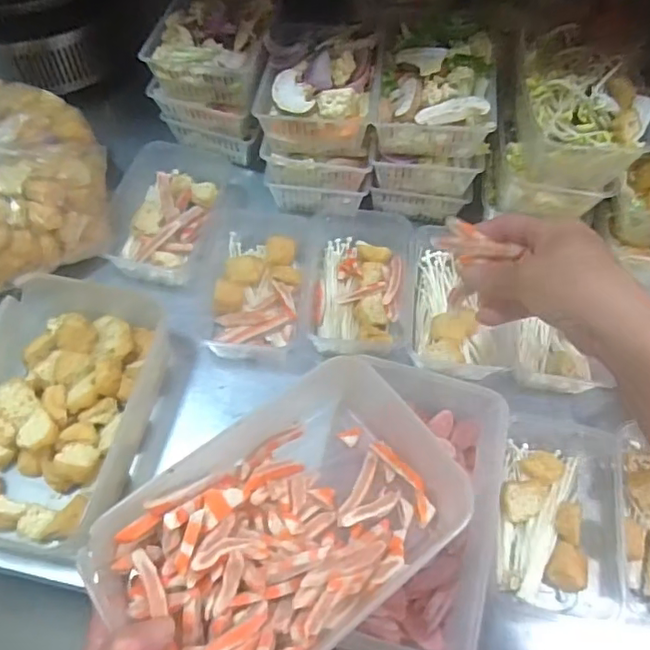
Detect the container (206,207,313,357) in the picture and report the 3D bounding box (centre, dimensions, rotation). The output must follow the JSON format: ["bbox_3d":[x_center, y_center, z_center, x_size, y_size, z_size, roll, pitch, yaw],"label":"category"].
[{"bbox_3d":[-0.070,-0.053,0.639,0.099,0.057,0.195,7,61,0],"label":"container"}]

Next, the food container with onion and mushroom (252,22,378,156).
[{"bbox_3d":[-0.006,-0.252,0.616,0.118,0.066,0.140,6,61,-1],"label":"food container with onion and mushroom"}]

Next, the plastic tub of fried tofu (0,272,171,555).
[{"bbox_3d":[-0.244,0.072,0.540,0.164,0.076,0.241,10,61,2],"label":"plastic tub of fried tofu"}]

